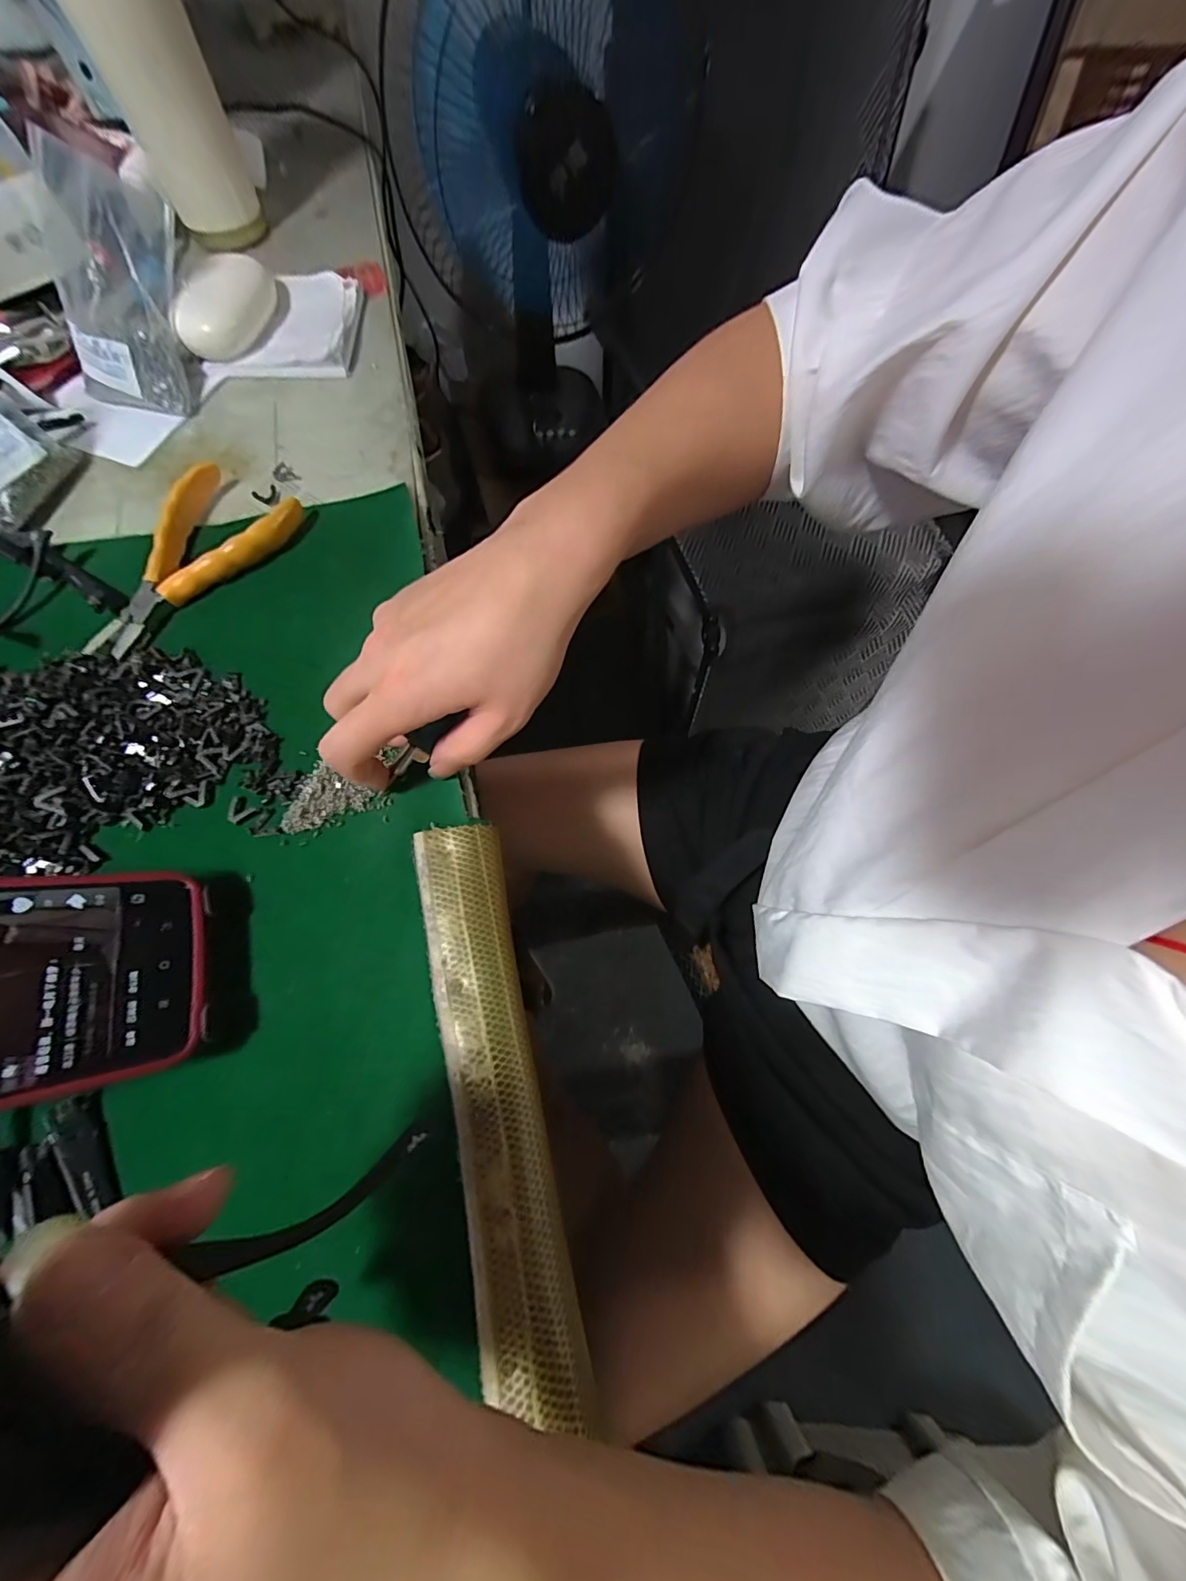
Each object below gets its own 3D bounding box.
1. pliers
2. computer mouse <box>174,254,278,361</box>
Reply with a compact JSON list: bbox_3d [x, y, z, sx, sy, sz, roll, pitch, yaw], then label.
[{"bbox_3d":[-0.250,-0.138,0.308,0.072,0.019,0.137,24,69,8],"label":"pliers"},{"bbox_3d":[-0.277,-0.368,0.385,0.042,0.031,0.093,11,68,3],"label":"computer mouse"}]

